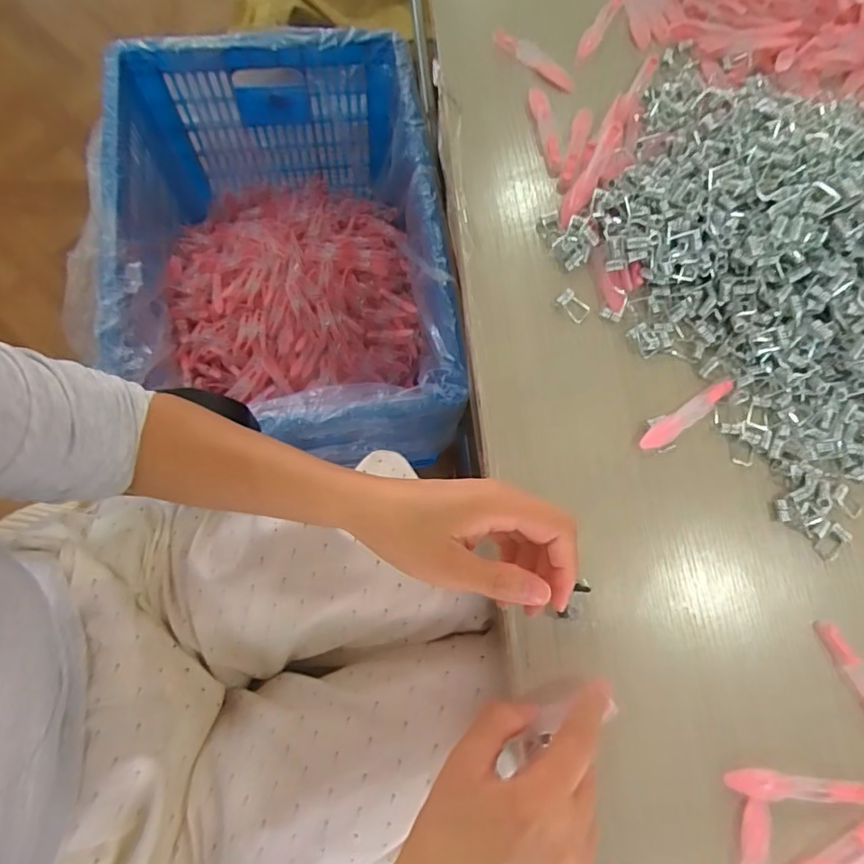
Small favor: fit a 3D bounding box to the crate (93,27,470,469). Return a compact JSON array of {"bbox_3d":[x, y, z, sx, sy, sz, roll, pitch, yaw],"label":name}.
[{"bbox_3d":[-0.250,-0.286,0.934,0.514,0.305,0.697,-8,73,-3],"label":"crate"}]

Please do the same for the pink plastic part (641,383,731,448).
[{"bbox_3d":[0.170,-0.012,0.353,0.078,0.005,0.014,-32,76,-10],"label":"pink plastic part"}]

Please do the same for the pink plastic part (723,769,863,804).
[{"bbox_3d":[0.201,0.196,0.293,0.077,0.007,0.013,5,73,1],"label":"pink plastic part"}]

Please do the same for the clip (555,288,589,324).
[{"bbox_3d":[0.099,-0.088,0.373,0.023,0.005,0.016,42,77,11],"label":"clip"}]

